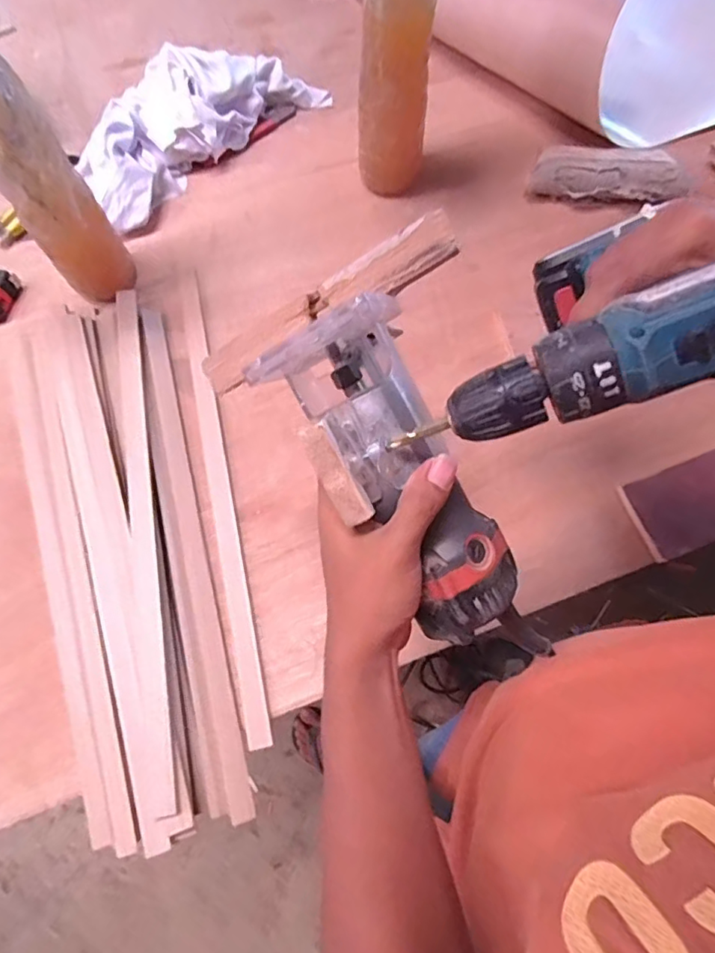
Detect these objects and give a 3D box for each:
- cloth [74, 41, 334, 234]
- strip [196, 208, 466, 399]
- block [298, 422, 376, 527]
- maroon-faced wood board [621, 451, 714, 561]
[{"bbox_3d":[-0.227,-0.501,0.737,0.375,0.083,0.147,-43,75,-12],"label":"cloth"},{"bbox_3d":[-0.026,-0.108,0.352,0.191,0.017,0.025,-24,70,23],"label":"strip"},{"bbox_3d":[-0.013,-0.002,0.314,0.020,0.016,0.060,-31,93,-9],"label":"block"},{"bbox_3d":[0.390,0.019,0.582,0.187,0.018,0.085,-21,72,-6],"label":"maroon-faced wood board"}]

